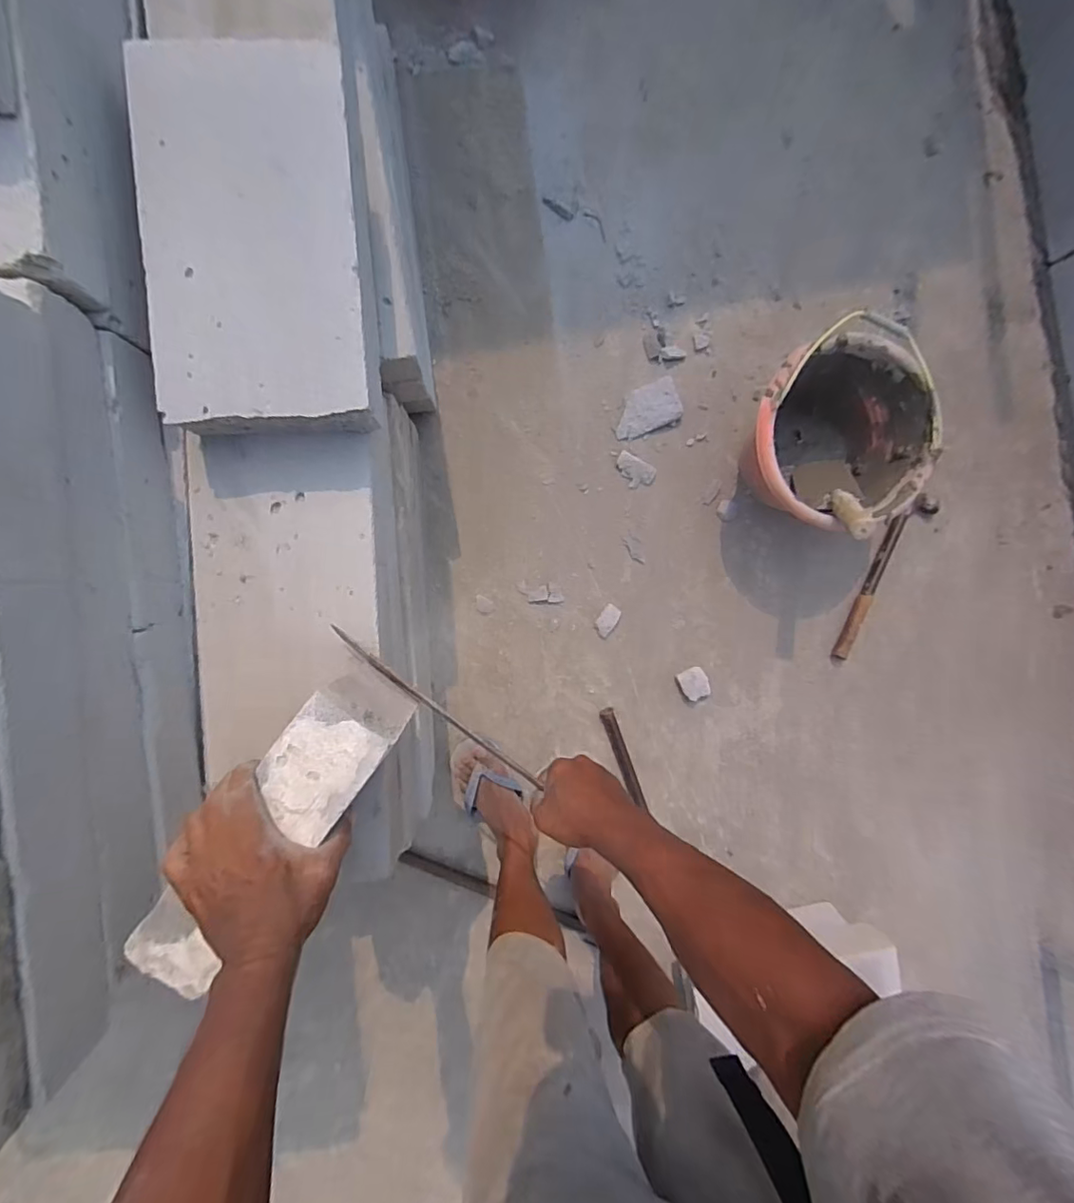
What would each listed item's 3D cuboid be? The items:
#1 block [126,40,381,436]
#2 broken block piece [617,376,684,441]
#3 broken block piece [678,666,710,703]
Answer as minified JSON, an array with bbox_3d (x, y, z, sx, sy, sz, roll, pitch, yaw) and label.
[{"bbox_3d":[-0.271,-0.358,0.556,0.206,0.083,0.355,-4,93,-4],"label":"block"},{"bbox_3d":[0.200,-0.350,0.989,0.129,0.016,0.076,-25,93,-2],"label":"broken block piece"},{"bbox_3d":[0.296,0.154,1.012,0.053,0.018,0.058,-28,93,-2],"label":"broken block piece"}]

